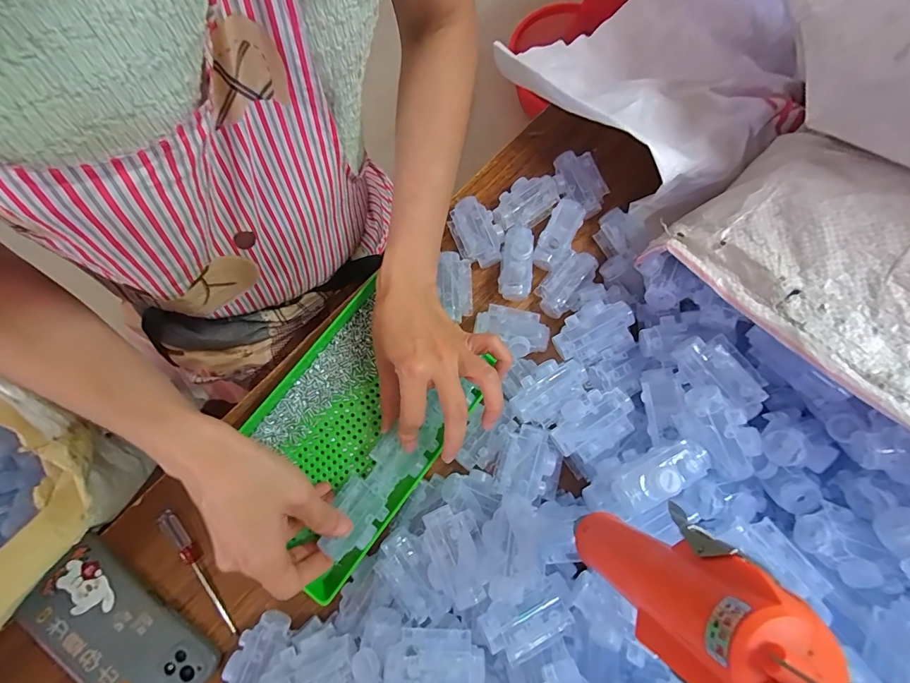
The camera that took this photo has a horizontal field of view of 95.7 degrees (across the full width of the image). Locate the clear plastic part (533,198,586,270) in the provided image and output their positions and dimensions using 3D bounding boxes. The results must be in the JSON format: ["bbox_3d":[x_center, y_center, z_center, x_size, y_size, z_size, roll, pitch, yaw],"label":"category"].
[{"bbox_3d":[0.105,-0.109,0.414,0.030,0.025,0.070,26,92,6],"label":"clear plastic part"}]

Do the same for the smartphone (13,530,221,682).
[{"bbox_3d":[-0.276,0.242,0.333,0.153,0.011,0.082,37,78,5],"label":"smartphone"}]

